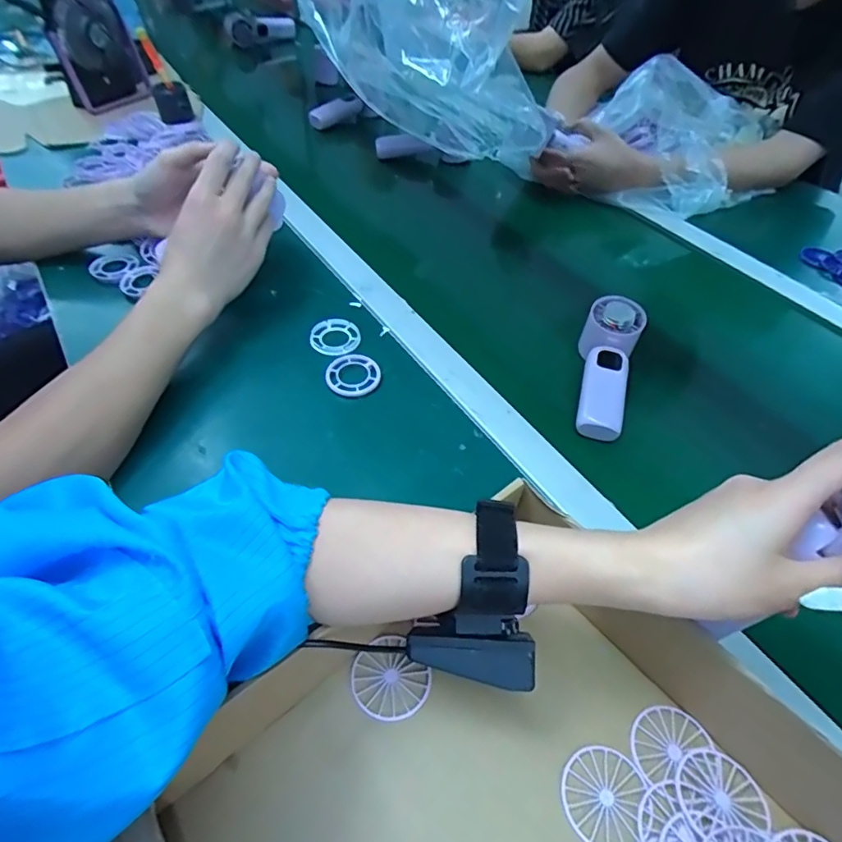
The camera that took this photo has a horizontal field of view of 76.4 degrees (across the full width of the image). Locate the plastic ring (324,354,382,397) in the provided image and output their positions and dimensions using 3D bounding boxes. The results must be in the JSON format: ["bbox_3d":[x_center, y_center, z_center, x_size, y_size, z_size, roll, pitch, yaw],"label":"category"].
[{"bbox_3d":[-0.068,-0.045,0.534,0.051,0.013,0.052,1,49,-1],"label":"plastic ring"}]

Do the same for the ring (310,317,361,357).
[{"bbox_3d":[-0.091,-0.092,0.578,0.053,0.010,0.052,1,49,-1],"label":"ring"}]

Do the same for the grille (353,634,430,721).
[{"bbox_3d":[-0.020,0.165,0.342,0.045,0.004,0.047,-28,56,-24],"label":"grille"}]

